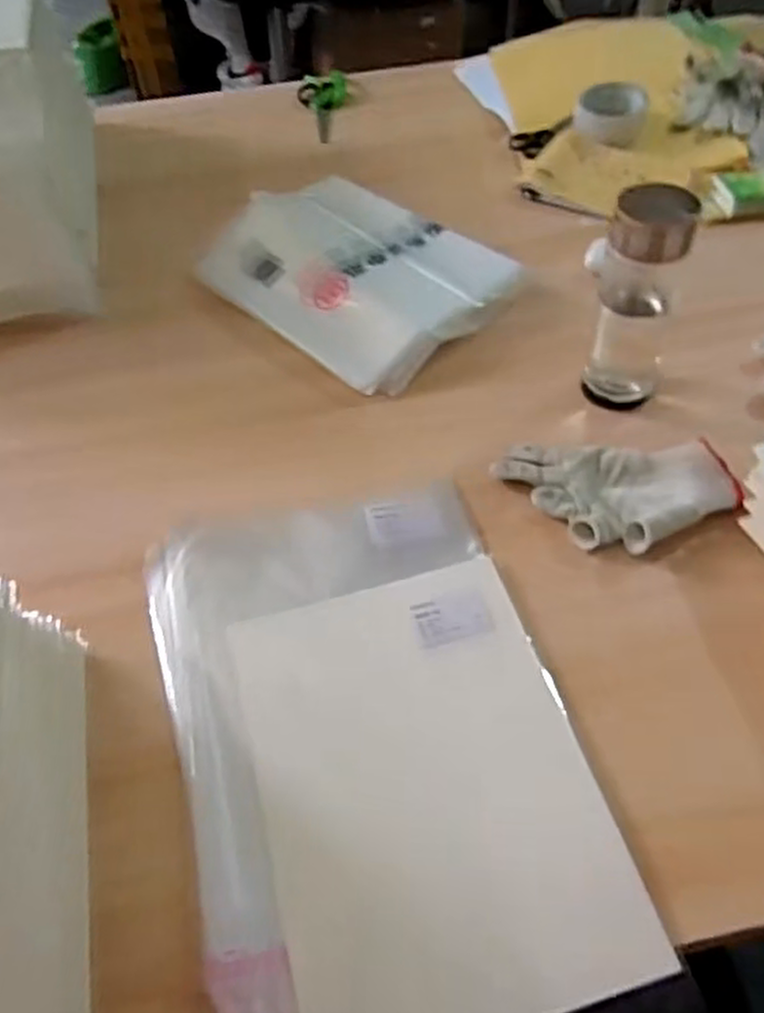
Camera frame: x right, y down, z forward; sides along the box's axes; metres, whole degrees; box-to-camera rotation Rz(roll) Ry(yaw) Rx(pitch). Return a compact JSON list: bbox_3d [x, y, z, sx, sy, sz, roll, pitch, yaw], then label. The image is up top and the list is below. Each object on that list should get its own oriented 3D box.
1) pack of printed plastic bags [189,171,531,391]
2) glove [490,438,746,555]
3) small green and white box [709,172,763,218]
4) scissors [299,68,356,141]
[{"bbox_3d":[-0.036,-0.253,0.826,0.321,0.034,0.224,37,62,27],"label":"pack of printed plastic bags"},{"bbox_3d":[0.189,-0.011,0.625,0.184,0.028,0.098,5,52,7],"label":"glove"},{"bbox_3d":[0.414,-0.354,0.867,0.083,0.027,0.046,-4,51,0],"label":"small green and white box"},{"bbox_3d":[-0.074,-0.571,1.099,0.080,0.017,0.172,-7,52,-2],"label":"scissors"}]

